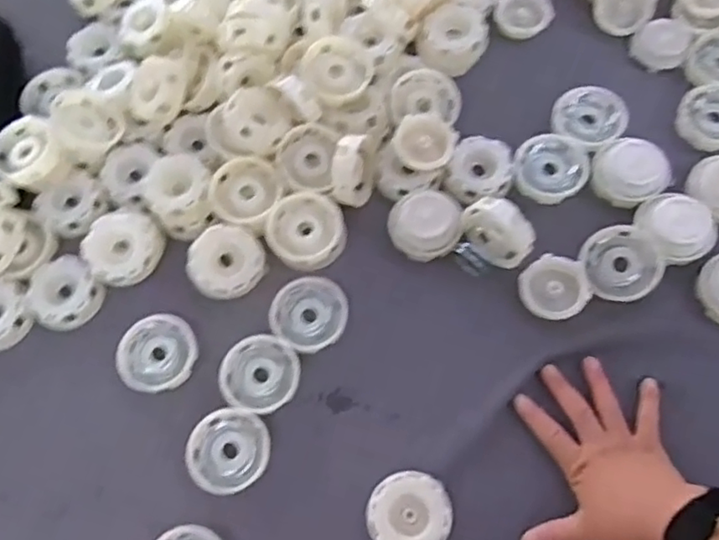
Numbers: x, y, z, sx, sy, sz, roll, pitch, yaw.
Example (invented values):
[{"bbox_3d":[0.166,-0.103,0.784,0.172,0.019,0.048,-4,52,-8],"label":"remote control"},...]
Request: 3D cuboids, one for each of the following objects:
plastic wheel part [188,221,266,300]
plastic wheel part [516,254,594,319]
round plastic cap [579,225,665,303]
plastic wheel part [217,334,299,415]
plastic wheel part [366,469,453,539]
[{"bbox_3d":[-0.113,-0.007,0.546,0.056,0.028,0.063,36,72,16],"label":"plastic wheel part"},{"bbox_3d":[0.159,0.014,0.522,0.052,0.013,0.054,-43,71,-15],"label":"plastic wheel part"},{"bbox_3d":[0.209,-0.005,0.518,0.055,0.011,0.063,-26,61,10],"label":"round plastic cap"},{"bbox_3d":[-0.081,0.086,0.524,0.060,0.021,0.061,-1,66,2],"label":"plastic wheel part"},{"bbox_3d":[0.037,0.183,0.476,0.059,0.029,0.060,-1,66,2],"label":"plastic wheel part"}]

